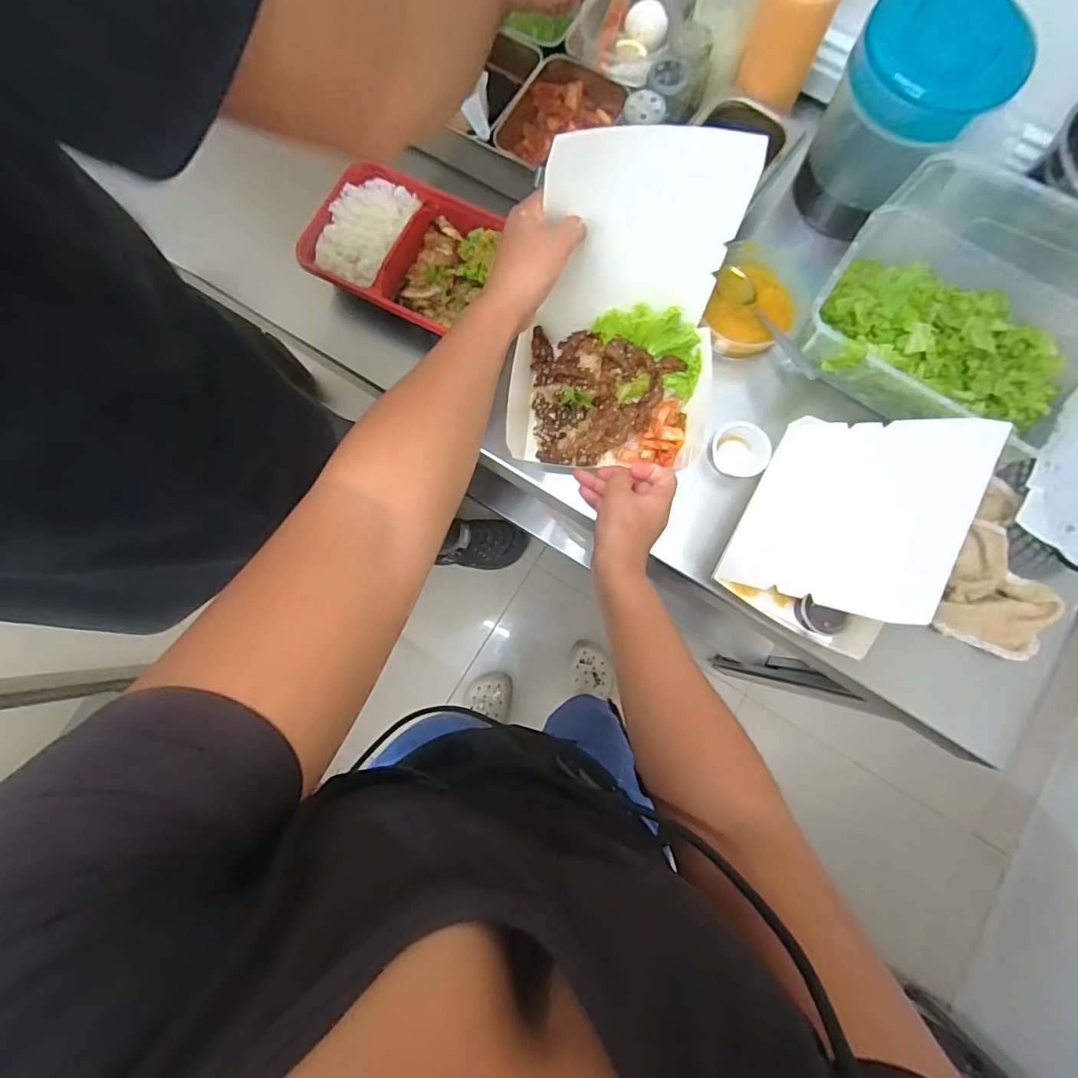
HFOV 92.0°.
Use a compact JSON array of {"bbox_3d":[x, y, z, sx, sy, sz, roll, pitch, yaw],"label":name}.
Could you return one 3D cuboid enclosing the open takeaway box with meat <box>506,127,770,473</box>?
[{"bbox_3d":[0.072,-0.189,0.441,0.171,0.186,0.209,12,79,3],"label":"open takeaway box with meat"}]

